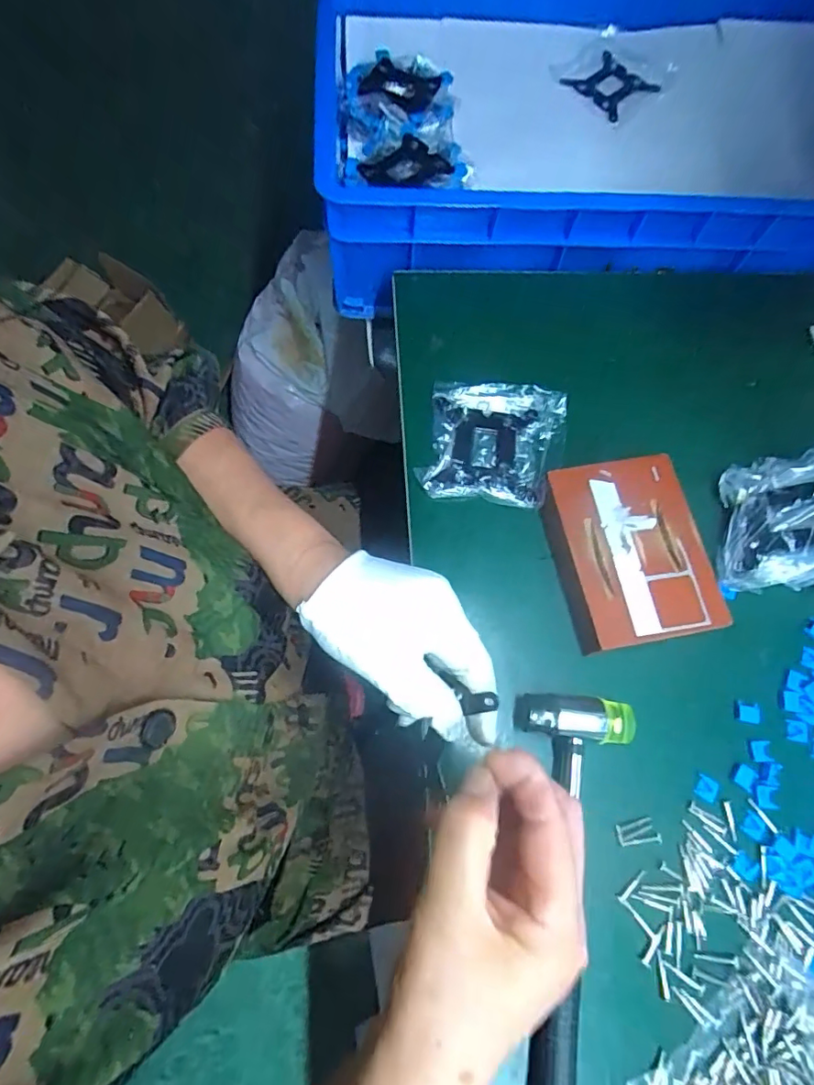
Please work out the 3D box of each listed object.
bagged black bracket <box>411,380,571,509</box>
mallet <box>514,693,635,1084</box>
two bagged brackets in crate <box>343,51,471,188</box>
[{"bbox_3d":[0.074,-0.083,0.431,0.113,0.012,0.105,8,69,-1],"label":"bagged black bracket"},{"bbox_3d":[0.098,0.219,0.320,0.077,0.026,0.241,9,69,0],"label":"mallet"},{"bbox_3d":[-0.007,-0.411,0.522,0.114,0.039,0.193,-4,69,-5],"label":"two bagged brackets in crate"}]

